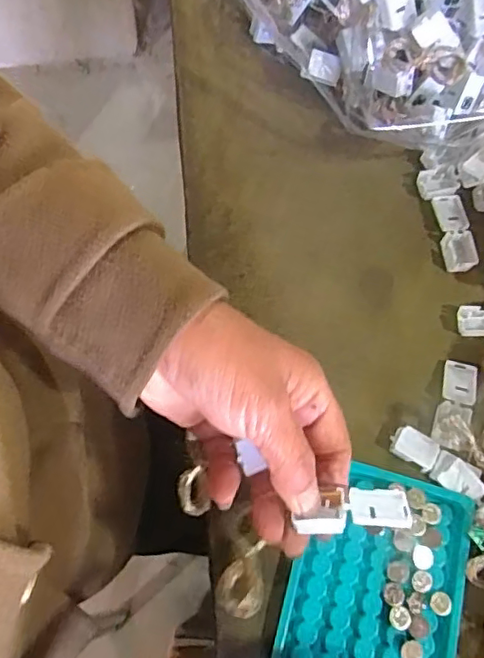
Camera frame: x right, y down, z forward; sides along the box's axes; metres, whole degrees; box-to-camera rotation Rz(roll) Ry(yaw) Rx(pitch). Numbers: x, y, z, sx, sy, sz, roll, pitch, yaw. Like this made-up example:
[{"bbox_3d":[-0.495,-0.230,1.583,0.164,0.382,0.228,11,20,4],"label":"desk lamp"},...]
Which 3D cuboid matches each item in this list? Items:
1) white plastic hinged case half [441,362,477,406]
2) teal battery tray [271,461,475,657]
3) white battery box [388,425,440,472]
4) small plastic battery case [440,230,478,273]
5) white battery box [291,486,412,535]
[{"bbox_3d":[0.135,0.034,0.352,0.018,0.009,0.027,12,70,1],"label":"white plastic hinged case half"},{"bbox_3d":[0.073,0.141,0.308,0.092,0.008,0.123,16,70,2],"label":"teal battery tray"},{"bbox_3d":[0.101,0.070,0.334,0.026,0.012,0.018,32,71,8],"label":"white battery box"},{"bbox_3d":[0.146,-0.052,0.383,0.018,0.013,0.027,-1,70,-4],"label":"small plastic battery case"},{"bbox_3d":[0.052,0.085,0.266,0.052,0.013,0.020,-8,70,-1],"label":"white battery box"}]

